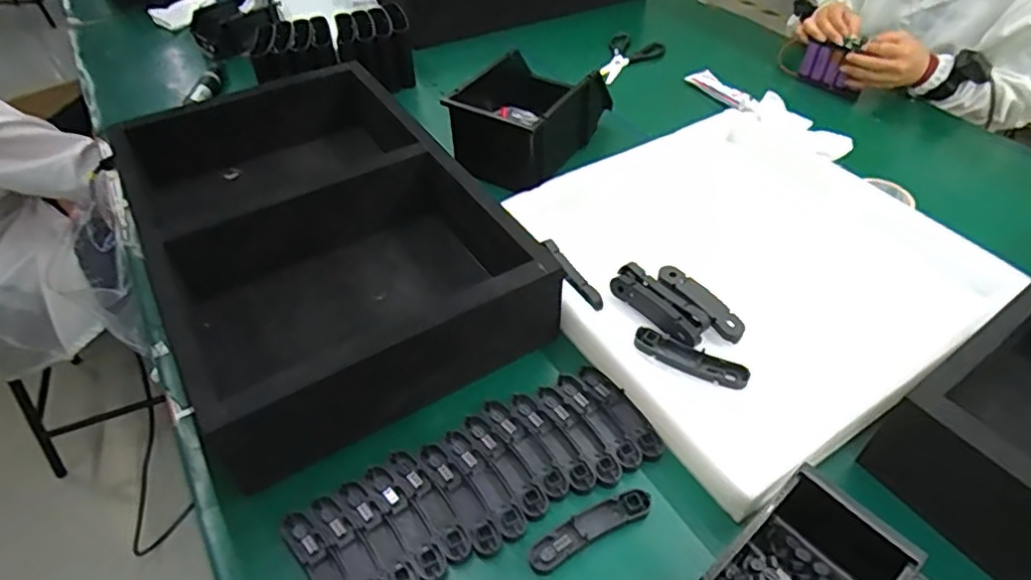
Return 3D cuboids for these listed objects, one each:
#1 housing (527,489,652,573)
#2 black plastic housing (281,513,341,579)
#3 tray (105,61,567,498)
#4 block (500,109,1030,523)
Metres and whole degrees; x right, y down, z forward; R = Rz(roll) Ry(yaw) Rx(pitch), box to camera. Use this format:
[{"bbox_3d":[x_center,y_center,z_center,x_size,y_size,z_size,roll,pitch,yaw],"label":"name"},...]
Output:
[{"bbox_3d":[0.066,0.212,0.552,0.118,0.016,0.029,-21,49,-18],"label":"housing"},{"bbox_3d":[-0.165,0.242,0.525,0.025,0.013,0.119,-30,52,-25],"label":"black plastic housing"},{"bbox_3d":[-0.247,-0.083,0.762,0.357,0.123,0.560,-26,51,-22],"label":"tray"},{"bbox_3d":[0.285,-0.043,0.756,0.500,0.053,0.456,-25,50,-22],"label":"block"}]

